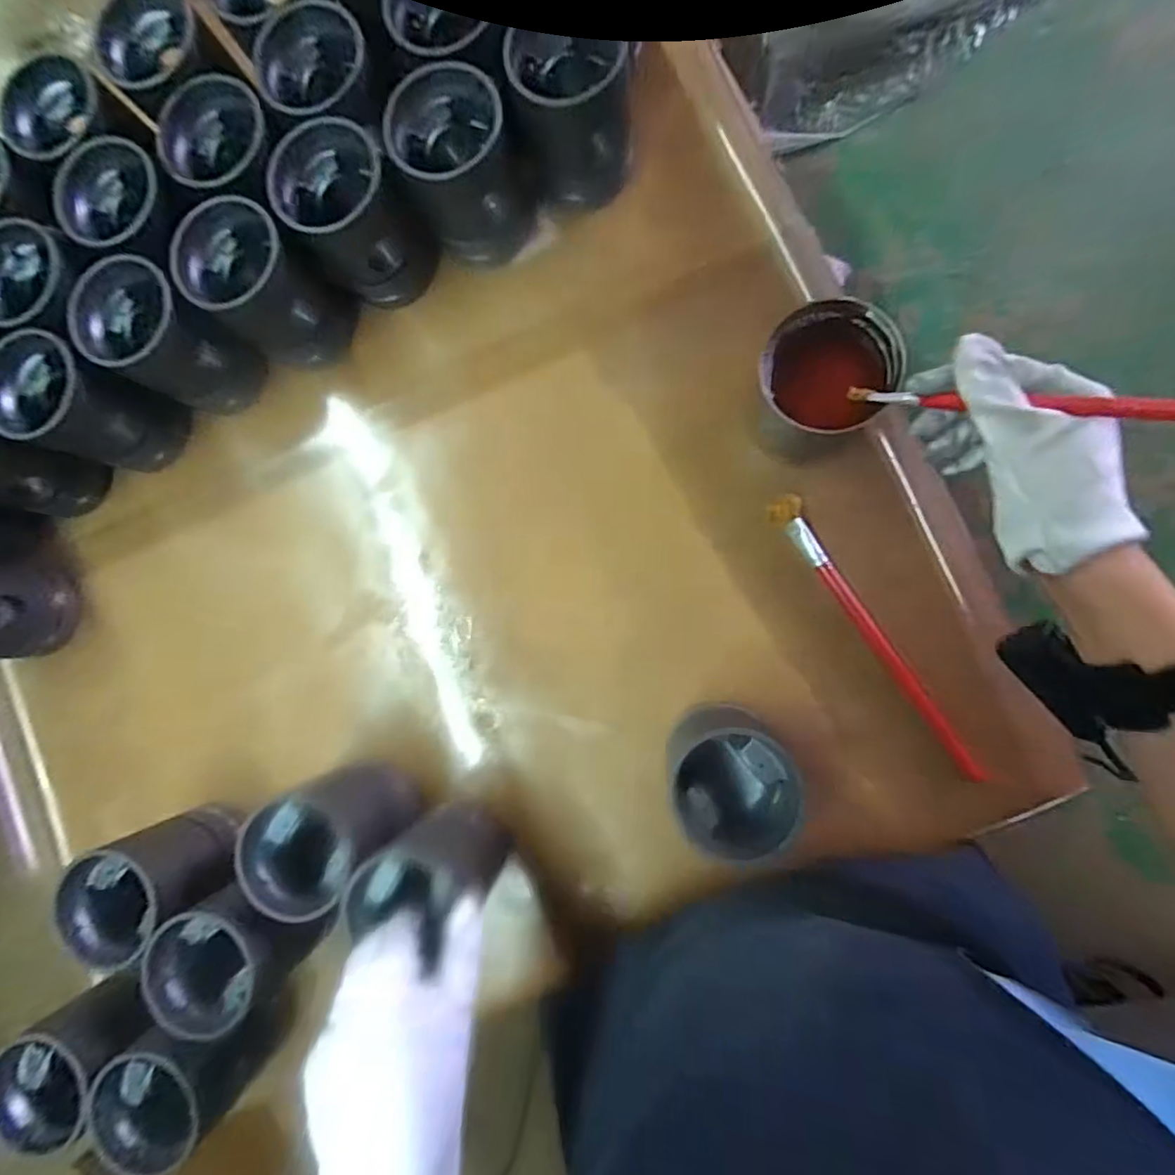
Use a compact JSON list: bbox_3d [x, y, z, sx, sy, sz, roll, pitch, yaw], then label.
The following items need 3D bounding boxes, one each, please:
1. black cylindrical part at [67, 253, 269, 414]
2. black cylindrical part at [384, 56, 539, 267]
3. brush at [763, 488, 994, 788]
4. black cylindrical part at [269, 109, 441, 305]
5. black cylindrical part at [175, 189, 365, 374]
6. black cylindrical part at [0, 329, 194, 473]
[{"bbox_3d":[-0.368,-0.216,0.497,0.085,0.111,0.087,0,87,8],"label":"black cylindrical part"},{"bbox_3d":[-0.102,-0.342,0.465,0.088,0.115,0.094,0,87,8],"label":"black cylindrical part"},{"bbox_3d":[0.238,0.036,0.449,0.030,0.017,0.270,-37,83,5],"label":"brush"},{"bbox_3d":[-0.197,-0.316,0.479,0.087,0.105,0.092,0,87,8],"label":"black cylindrical part"},{"bbox_3d":[-0.276,-0.257,0.482,0.086,0.111,0.088,0,87,8],"label":"black cylindrical part"},{"bbox_3d":[-0.451,-0.163,0.508,0.101,0.106,0.088,16,90,9],"label":"black cylindrical part"}]

